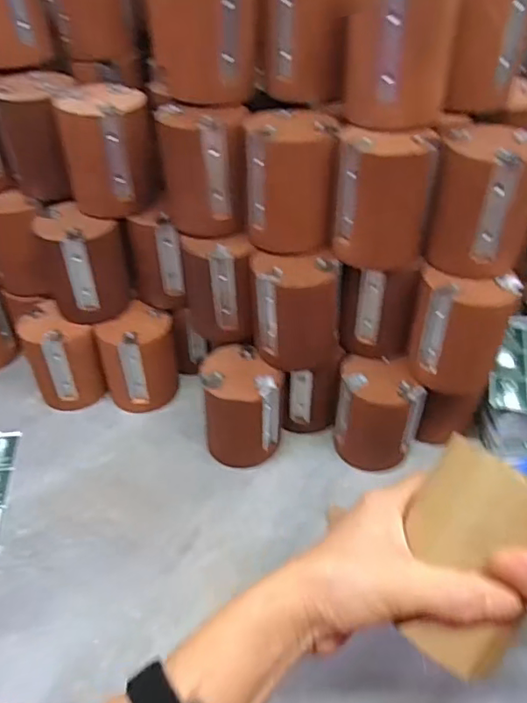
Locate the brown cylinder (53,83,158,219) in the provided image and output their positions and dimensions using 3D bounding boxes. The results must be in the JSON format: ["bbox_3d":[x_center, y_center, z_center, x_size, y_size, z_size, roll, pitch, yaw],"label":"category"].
[{"bbox_3d":[-0.146,-0.189,0.528,0.078,0.100,0.072,-12,44,-13],"label":"brown cylinder"}]

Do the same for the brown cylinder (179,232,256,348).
[{"bbox_3d":[-0.043,-0.060,0.541,0.062,0.104,0.059,-8,44,-9],"label":"brown cylinder"}]

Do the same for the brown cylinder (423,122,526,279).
[{"bbox_3d":[0.180,-0.124,0.459,0.080,0.100,0.075,16,45,16],"label":"brown cylinder"}]

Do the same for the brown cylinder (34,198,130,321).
[{"bbox_3d":[-0.184,-0.091,0.576,0.079,0.103,0.079,-15,45,-16],"label":"brown cylinder"}]

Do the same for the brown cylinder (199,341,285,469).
[{"bbox_3d":[-0.021,0.053,0.558,0.079,0.094,0.078,0,43,0],"label":"brown cylinder"}]

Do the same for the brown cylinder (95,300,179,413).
[{"bbox_3d":[-0.136,0.007,0.615,0.080,0.096,0.073,-12,44,-13],"label":"brown cylinder"}]

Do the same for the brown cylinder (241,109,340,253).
[{"bbox_3d":[0.021,-0.149,0.489,0.073,0.100,0.072,-2,43,-3],"label":"brown cylinder"}]

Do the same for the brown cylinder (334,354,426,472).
[{"bbox_3d":[0.110,0.062,0.551,0.079,0.100,0.063,15,45,14],"label":"brown cylinder"}]

